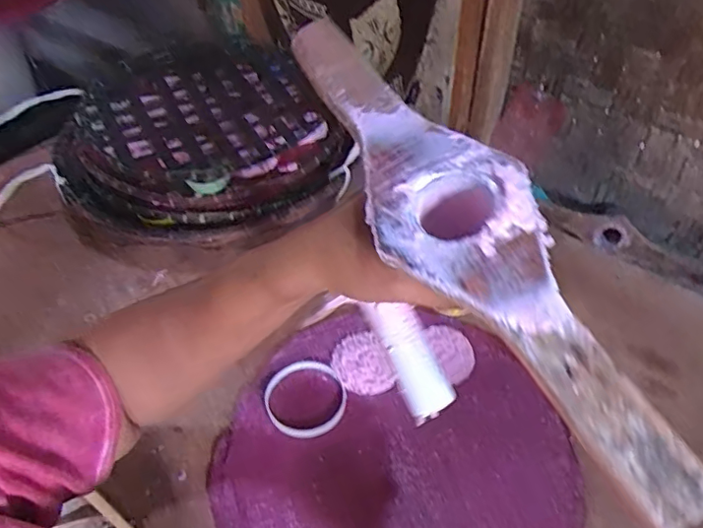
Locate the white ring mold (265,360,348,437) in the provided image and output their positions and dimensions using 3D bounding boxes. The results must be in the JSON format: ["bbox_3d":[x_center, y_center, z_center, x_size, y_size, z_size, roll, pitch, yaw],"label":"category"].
[{"bbox_3d":[-0.051,0.150,0.629,0.089,0.009,0.092,-1,47,1],"label":"white ring mold"}]

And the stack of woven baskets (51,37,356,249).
[{"bbox_3d":[-0.230,-0.192,0.824,0.362,0.090,0.340,-20,50,-16],"label":"stack of woven baskets"}]

